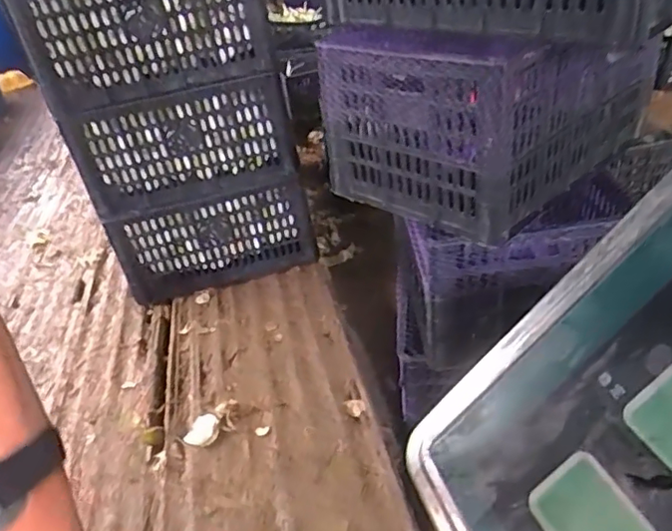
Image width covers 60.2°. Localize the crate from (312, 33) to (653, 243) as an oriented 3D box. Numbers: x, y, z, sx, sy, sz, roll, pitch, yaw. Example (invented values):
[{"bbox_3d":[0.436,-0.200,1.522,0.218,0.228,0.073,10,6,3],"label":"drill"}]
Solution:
[{"bbox_3d":[0.156,-0.200,0.778,0.204,0.223,0.301,-29,41,-31],"label":"crate"}]

